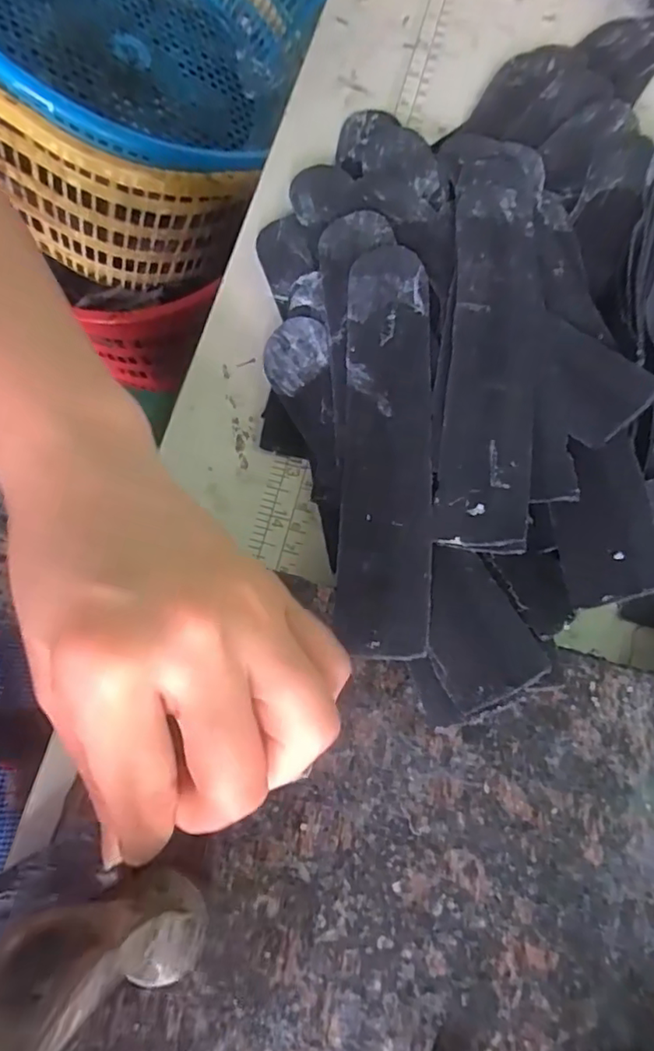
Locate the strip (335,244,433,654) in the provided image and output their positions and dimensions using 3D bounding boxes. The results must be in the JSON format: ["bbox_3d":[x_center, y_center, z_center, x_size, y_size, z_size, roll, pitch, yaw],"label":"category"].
[{"bbox_3d":[0.024,-0.039,0.246,0.037,0.007,0.181,-1,70,9],"label":"strip"}]

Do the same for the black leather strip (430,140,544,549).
[{"bbox_3d":[0.073,-0.092,0.261,0.039,0.011,0.216,8,68,6],"label":"black leather strip"}]

